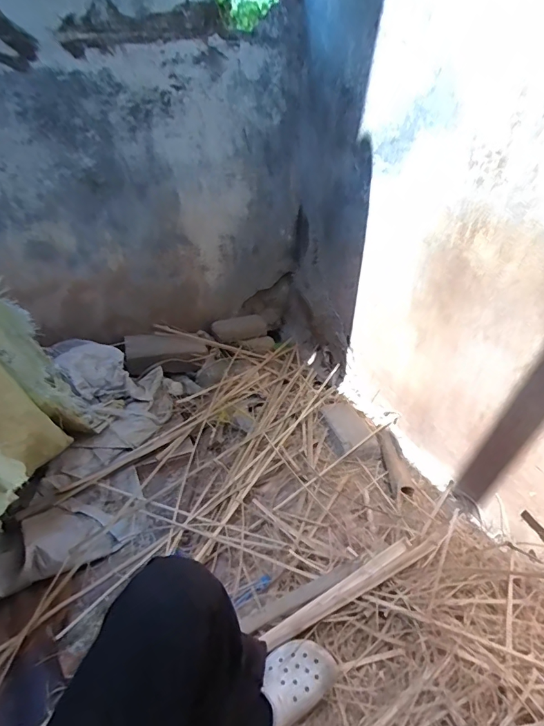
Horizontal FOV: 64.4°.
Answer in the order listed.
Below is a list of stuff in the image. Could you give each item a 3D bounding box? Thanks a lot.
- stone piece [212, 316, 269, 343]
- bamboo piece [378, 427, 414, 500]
[{"bbox_3d":[-0.125,-0.132,1.694,0.218,0.068,0.088,-10,35,-10],"label":"stone piece"},{"bbox_3d":[0.338,0.278,1.191,0.064,0.075,0.228,-1,35,3],"label":"bamboo piece"}]

